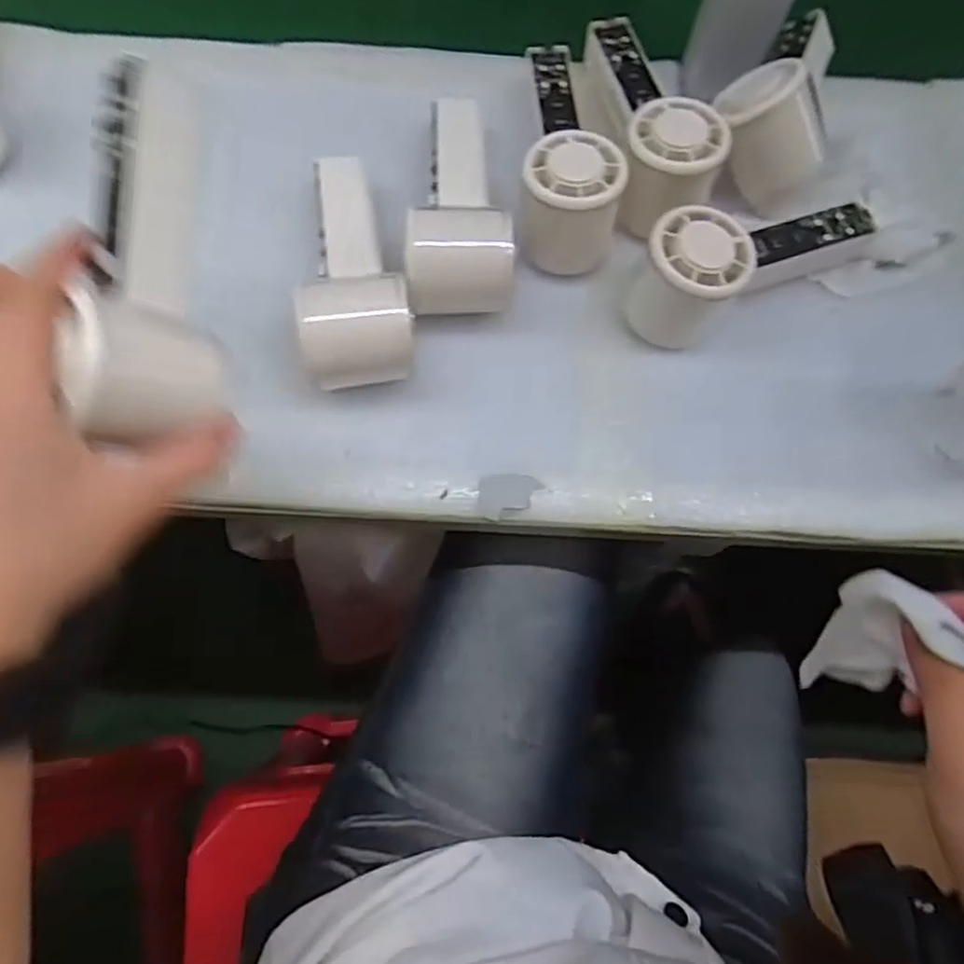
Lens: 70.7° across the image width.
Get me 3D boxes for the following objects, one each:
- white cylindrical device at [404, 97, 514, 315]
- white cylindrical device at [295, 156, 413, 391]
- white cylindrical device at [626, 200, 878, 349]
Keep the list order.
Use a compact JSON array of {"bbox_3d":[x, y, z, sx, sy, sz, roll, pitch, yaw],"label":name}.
[{"bbox_3d":[-0.016,-0.169,0.399,0.056,0.053,0.159,-3,71,-3],"label":"white cylindrical device"},{"bbox_3d":[-0.071,-0.124,0.380,0.057,0.054,0.158,-6,72,-4],"label":"white cylindrical device"},{"bbox_3d":[0.157,-0.126,0.400,0.168,0.062,0.051,-17,72,-22],"label":"white cylindrical device"}]

